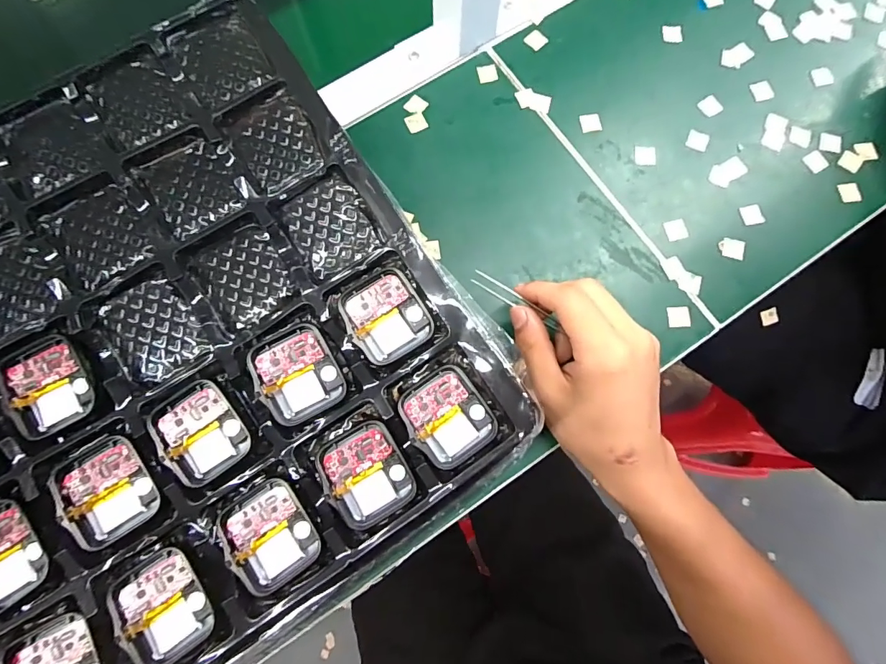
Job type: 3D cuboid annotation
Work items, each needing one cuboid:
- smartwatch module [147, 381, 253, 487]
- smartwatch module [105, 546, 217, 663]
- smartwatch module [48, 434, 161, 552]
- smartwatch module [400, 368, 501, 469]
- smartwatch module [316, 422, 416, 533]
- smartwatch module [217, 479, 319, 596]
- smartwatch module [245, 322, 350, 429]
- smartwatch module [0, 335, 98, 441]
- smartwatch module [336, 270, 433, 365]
[{"bbox_3d":[-0.113,0.046,0.202,0.035,0.005,0.043,-33,79,-7],"label":"smartwatch module"},{"bbox_3d":[-0.121,0.119,0.187,0.033,0.005,0.044,-32,79,-7],"label":"smartwatch module"},{"bbox_3d":[-0.152,0.070,0.195,0.036,0.007,0.043,-33,79,-7],"label":"smartwatch module"},{"bbox_3d":[0.002,0.041,0.210,0.038,0.007,0.041,-33,79,-7],"label":"smartwatch module"},{"bbox_3d":[-0.036,0.066,0.204,0.036,0.009,0.044,-28,78,-6],"label":"smartwatch module"},{"bbox_3d":[-0.079,0.092,0.198,0.035,0.010,0.044,-30,79,-6],"label":"smartwatch module"},{"bbox_3d":[-0.070,0.020,0.211,0.037,0.014,0.042,-26,78,-5],"label":"smartwatch module"},{"bbox_3d":[-0.185,0.025,0.202,0.036,0.008,0.043,-30,79,-6],"label":"smartwatch module"},{"bbox_3d":[-0.028,-0.007,0.216,0.036,0.008,0.042,-32,79,-7],"label":"smartwatch module"}]

